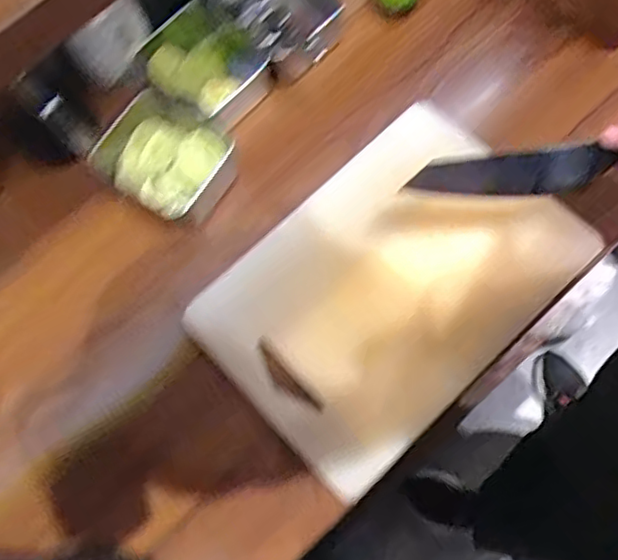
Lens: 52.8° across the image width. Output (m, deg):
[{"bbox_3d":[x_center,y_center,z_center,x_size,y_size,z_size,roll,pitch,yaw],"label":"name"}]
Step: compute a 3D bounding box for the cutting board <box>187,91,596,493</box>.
[{"bbox_3d":[0.079,0.003,0.620,0.348,0.015,0.243,-43,73,-8],"label":"cutting board"}]

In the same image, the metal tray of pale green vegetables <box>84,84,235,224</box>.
[{"bbox_3d":[-0.151,-0.132,0.676,0.134,0.061,0.115,33,78,17],"label":"metal tray of pale green vegetables"}]

